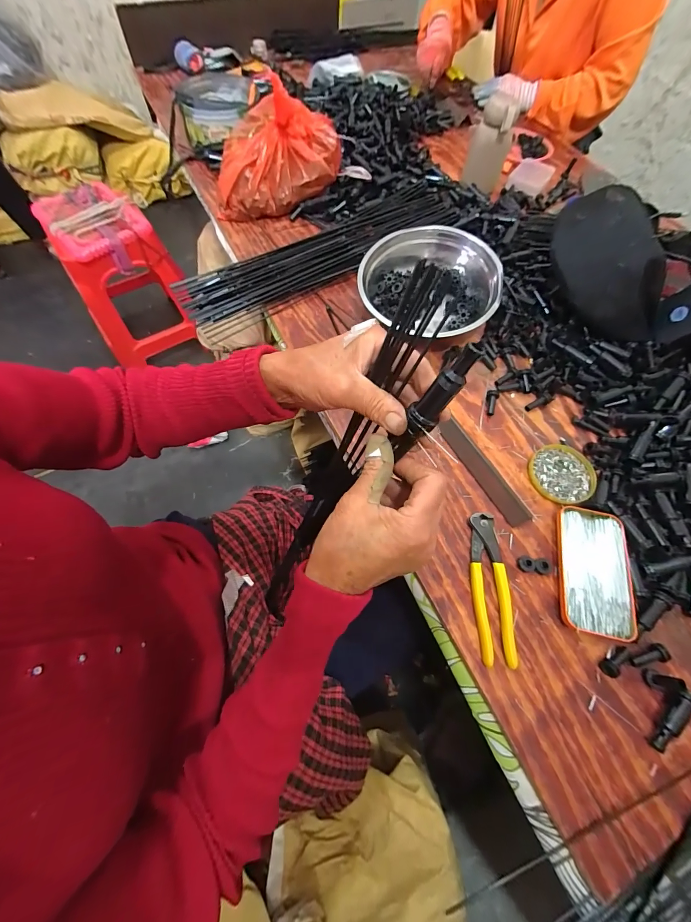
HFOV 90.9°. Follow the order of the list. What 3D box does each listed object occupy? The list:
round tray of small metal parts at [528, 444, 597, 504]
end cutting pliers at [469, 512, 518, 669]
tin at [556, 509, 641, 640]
[{"bbox_3d":[0.297,0.018,0.466,0.084,0.009,0.084,1,65,-1],"label":"round tray of small metal parts"},{"bbox_3d":[0.168,0.144,0.400,0.040,0.015,0.164,3,65,0],"label":"end cutting pliers"},{"bbox_3d":[0.296,0.130,0.403,0.078,0.018,0.142,14,65,5],"label":"tin"}]

